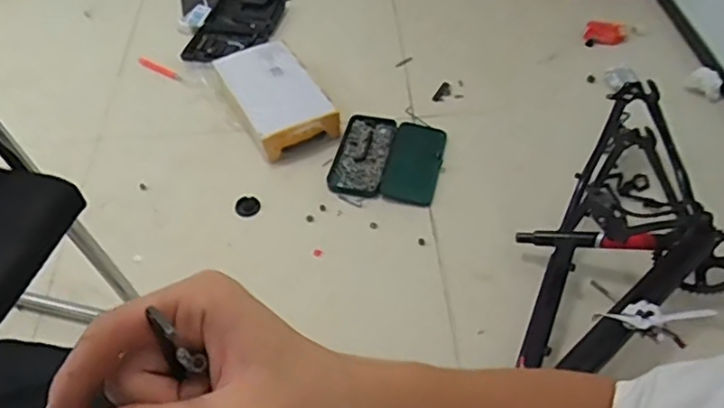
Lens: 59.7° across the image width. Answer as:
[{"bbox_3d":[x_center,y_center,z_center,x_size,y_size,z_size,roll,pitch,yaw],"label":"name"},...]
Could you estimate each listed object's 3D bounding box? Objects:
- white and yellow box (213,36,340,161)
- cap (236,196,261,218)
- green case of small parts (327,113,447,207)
[{"bbox_3d":[-0.219,-0.277,1.613,0.213,0.104,0.348,-23,51,-18],"label":"white and yellow box"},{"bbox_3d":[-0.256,0.002,1.417,0.054,0.020,0.057,0,50,-1],"label":"cap"},{"bbox_3d":[0.062,-0.114,1.519,0.248,0.032,0.273,9,49,10],"label":"green case of small parts"}]

